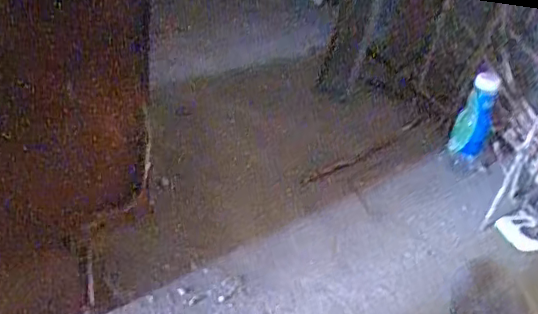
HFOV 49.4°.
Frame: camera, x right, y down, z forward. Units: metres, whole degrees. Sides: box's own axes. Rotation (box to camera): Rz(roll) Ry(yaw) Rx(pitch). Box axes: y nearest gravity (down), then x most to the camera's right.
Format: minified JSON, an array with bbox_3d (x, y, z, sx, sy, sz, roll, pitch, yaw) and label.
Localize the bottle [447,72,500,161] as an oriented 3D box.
[{"bbox_3d":[0.361,-0.063,1.029,0.063,0.166,0.042,20,35,19],"label":"bottle"}]

